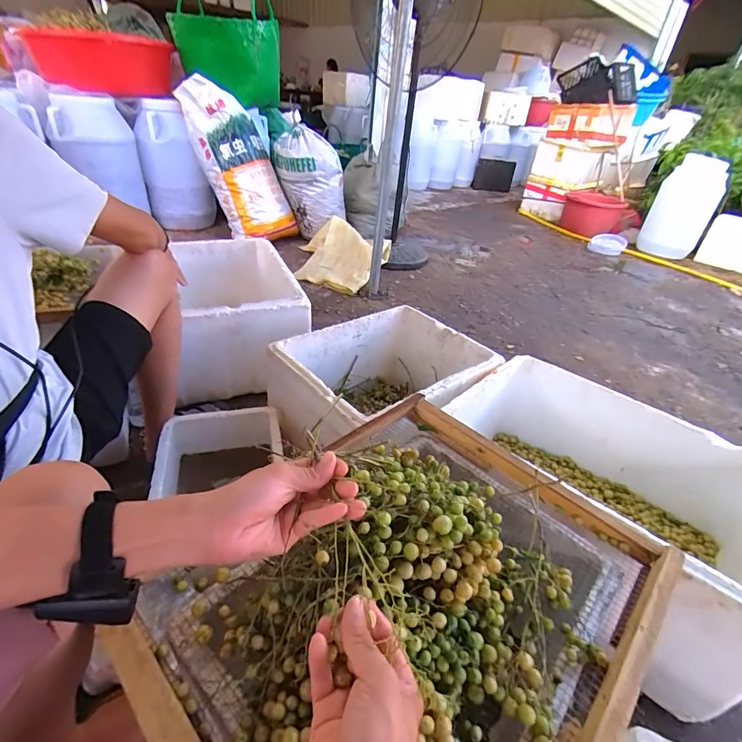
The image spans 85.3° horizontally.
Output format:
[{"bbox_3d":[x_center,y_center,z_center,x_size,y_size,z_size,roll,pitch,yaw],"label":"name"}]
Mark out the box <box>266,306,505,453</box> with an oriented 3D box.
[{"bbox_3d":[0.030,0.041,1.023,0.468,0.253,0.377,-24,44,-37],"label":"box"}]

